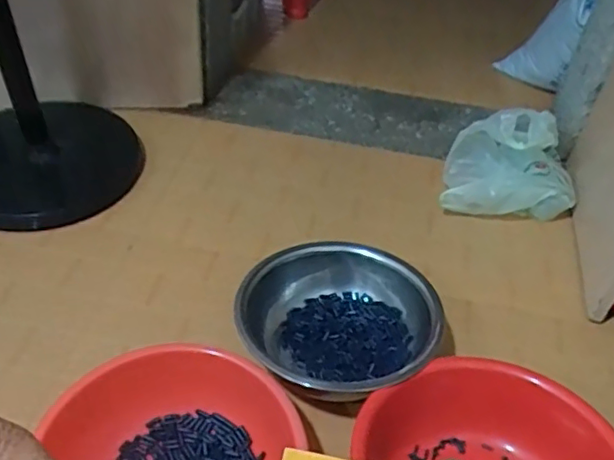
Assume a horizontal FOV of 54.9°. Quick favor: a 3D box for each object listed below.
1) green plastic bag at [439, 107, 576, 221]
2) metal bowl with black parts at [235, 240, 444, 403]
[{"bbox_3d":[0.451,-0.149,1.305,0.289,0.211,0.163,4,44,-1],"label":"green plastic bag"},{"bbox_3d":[0.048,0.159,0.988,0.306,0.112,0.290,3,44,-3],"label":"metal bowl with black parts"}]

